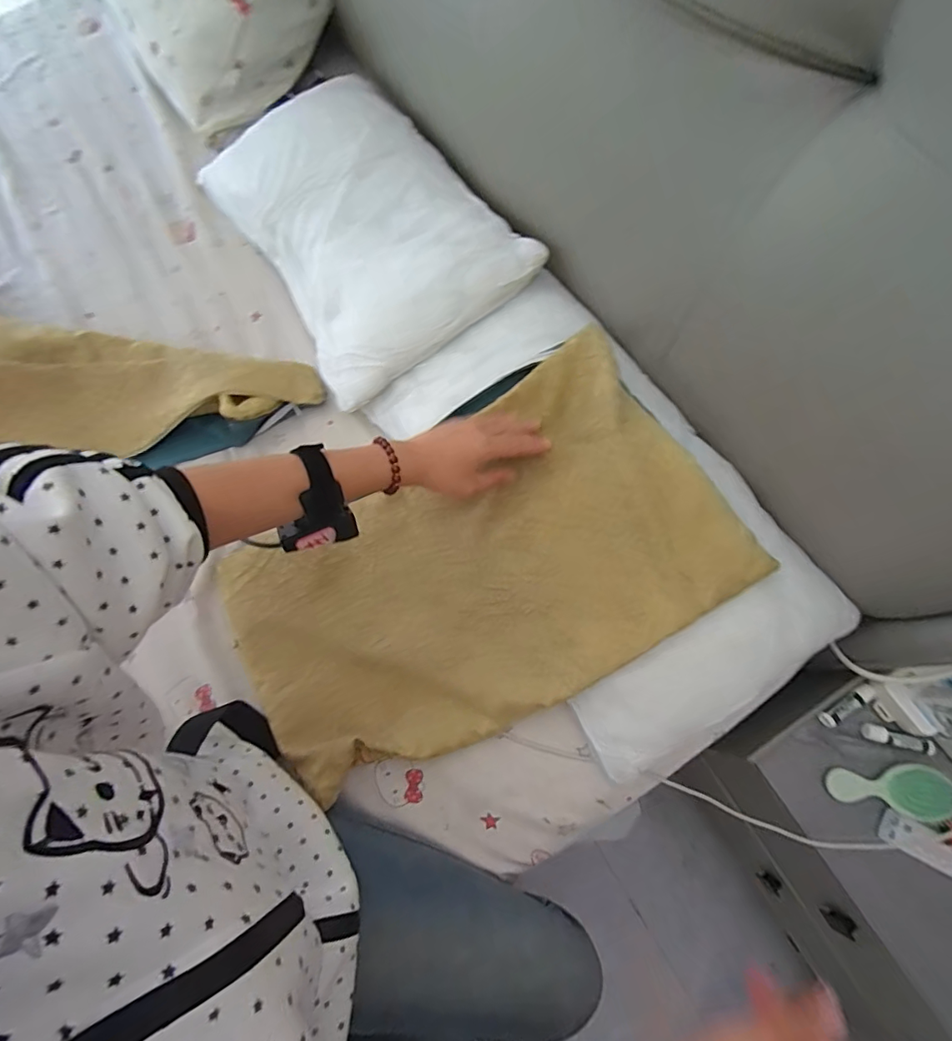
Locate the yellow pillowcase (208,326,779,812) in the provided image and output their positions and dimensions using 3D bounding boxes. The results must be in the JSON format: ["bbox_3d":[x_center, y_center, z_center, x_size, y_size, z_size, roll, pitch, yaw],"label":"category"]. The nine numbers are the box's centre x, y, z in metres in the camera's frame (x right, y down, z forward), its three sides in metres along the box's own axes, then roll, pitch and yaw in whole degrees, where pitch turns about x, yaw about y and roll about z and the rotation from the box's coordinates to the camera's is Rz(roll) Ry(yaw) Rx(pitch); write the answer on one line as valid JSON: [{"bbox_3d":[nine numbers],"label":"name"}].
[{"bbox_3d":[-0.017,0.058,0.533,0.490,0.138,0.302,-27,73,-7],"label":"yellow pillowcase"}]

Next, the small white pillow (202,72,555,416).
[{"bbox_3d":[-0.174,-0.428,0.692,0.292,0.098,0.522,-31,74,-8],"label":"small white pillow"}]

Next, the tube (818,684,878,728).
[{"bbox_3d":[0.424,0.211,0.575,0.068,0.016,0.020,-30,74,-8],"label":"tube"}]

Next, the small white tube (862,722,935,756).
[{"bbox_3d":[0.472,0.245,0.566,0.069,0.013,0.018,13,73,6],"label":"small white tube"}]

